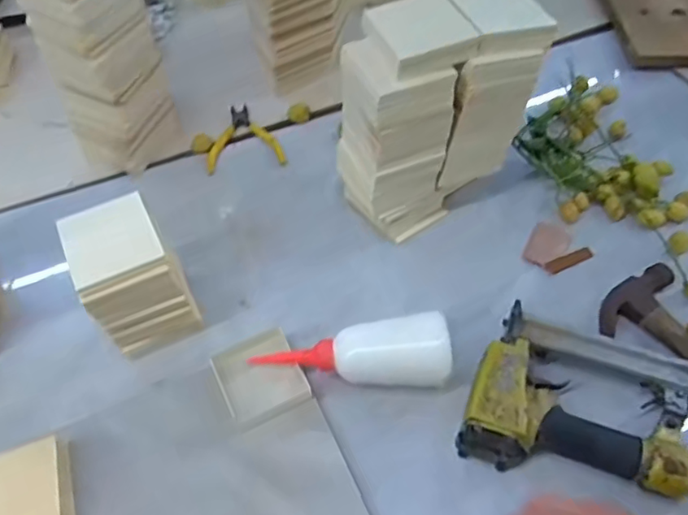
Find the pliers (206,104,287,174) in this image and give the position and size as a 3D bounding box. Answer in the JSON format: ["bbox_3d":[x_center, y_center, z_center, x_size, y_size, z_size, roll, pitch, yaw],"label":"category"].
[{"bbox_3d":[-0.125,-0.155,0.720,0.096,0.010,0.120,-7,54,-2],"label":"pliers"}]

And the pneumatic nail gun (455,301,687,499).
[{"bbox_3d":[0.220,0.120,0.476,0.230,0.045,0.143,11,55,11],"label":"pneumatic nail gun"}]

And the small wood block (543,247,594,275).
[{"bbox_3d":[0.234,0.002,0.592,0.053,0.008,0.013,-22,56,-13],"label":"small wood block"}]

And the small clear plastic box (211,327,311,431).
[{"bbox_3d":[-0.074,0.107,0.506,0.069,0.019,0.070,-24,56,-14],"label":"small clear plastic box"}]

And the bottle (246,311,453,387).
[{"bbox_3d":[0.004,0.091,0.496,0.173,0.051,0.059,-5,54,-1],"label":"bottle"}]

